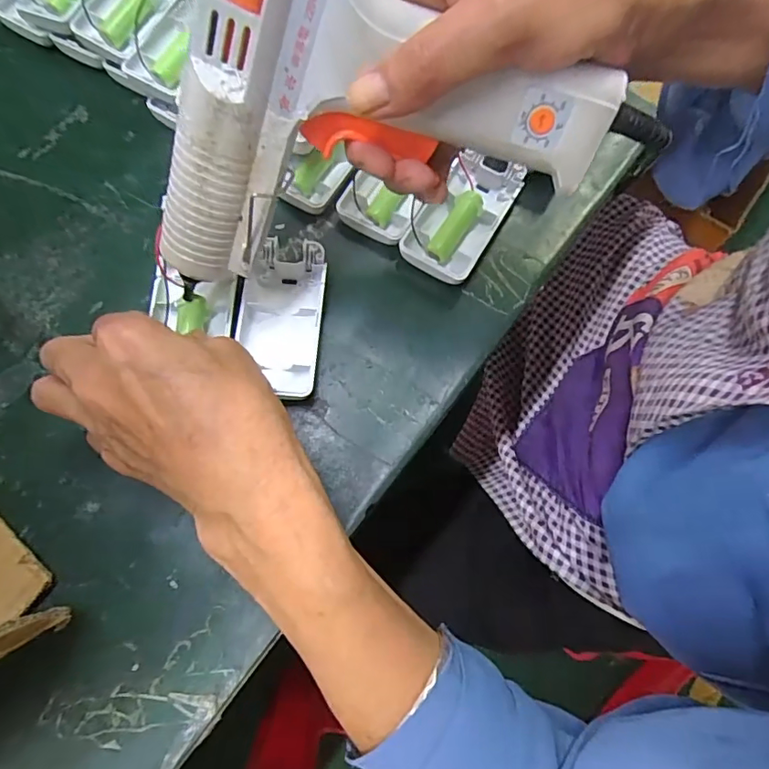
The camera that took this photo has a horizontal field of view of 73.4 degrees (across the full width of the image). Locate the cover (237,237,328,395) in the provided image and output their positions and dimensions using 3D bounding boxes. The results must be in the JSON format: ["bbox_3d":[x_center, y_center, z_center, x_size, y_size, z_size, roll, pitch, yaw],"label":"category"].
[{"bbox_3d":[-0.060,-0.039,0.297,0.045,0.015,0.088,5,72,0],"label":"cover"}]

